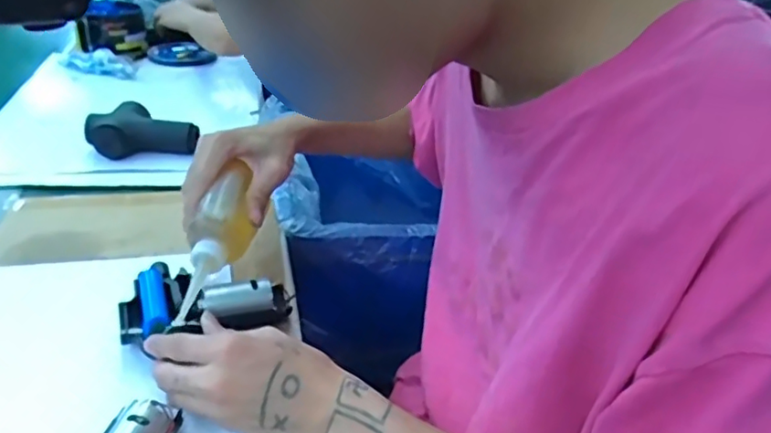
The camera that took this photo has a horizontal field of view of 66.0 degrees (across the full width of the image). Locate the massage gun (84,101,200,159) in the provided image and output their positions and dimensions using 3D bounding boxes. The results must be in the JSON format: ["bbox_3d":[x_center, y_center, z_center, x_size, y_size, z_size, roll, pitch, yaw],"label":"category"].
[{"bbox_3d":[-0.319,-0.115,0.800,0.135,0.049,0.086,5,30,-1],"label":"massage gun"}]

